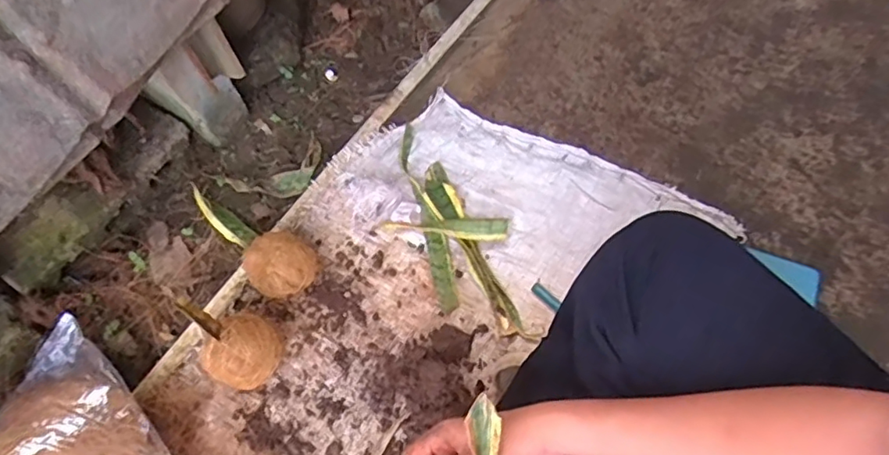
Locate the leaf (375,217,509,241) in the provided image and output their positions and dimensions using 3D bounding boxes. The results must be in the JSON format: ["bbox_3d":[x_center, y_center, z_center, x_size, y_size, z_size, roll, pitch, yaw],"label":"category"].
[{"bbox_3d":[-0.003,0.002,0.760,0.169,0.032,0.028,2,65,2],"label":"leaf"}]

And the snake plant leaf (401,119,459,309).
[{"bbox_3d":[-0.024,-0.024,0.780,0.030,0.017,0.279,-14,65,-5],"label":"snake plant leaf"}]

